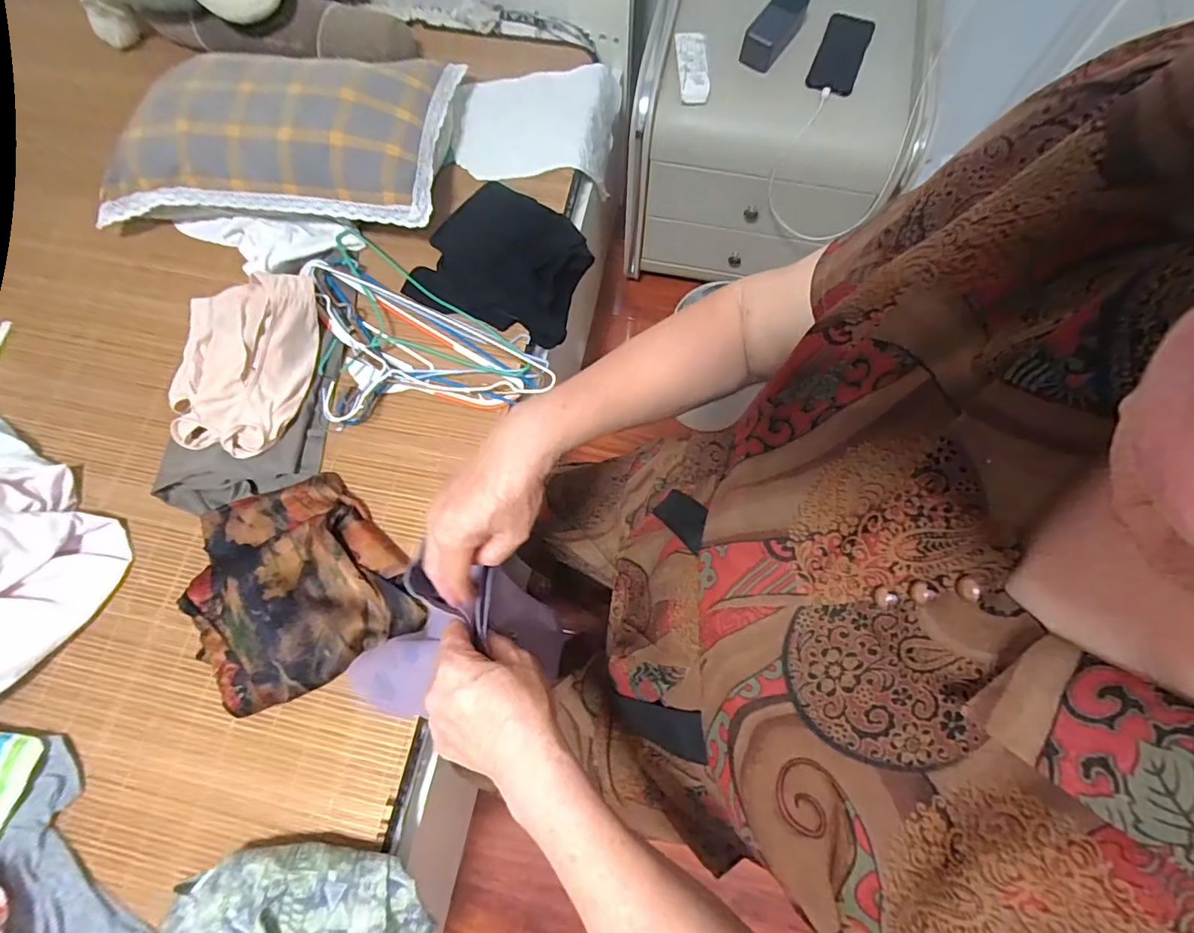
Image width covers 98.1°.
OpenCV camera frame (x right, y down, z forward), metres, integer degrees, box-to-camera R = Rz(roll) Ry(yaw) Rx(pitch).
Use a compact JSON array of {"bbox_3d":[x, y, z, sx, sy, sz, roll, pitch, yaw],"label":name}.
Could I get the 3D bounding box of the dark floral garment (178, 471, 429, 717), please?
[{"bbox_3d":[-0.376,0.138,0.647,0.243,0.048,0.259,-29,74,-8],"label":"dark floral garment"}]

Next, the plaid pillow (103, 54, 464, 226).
[{"bbox_3d":[-0.498,-0.538,0.804,0.511,0.100,0.334,2,72,2],"label":"plaid pillow"}]

